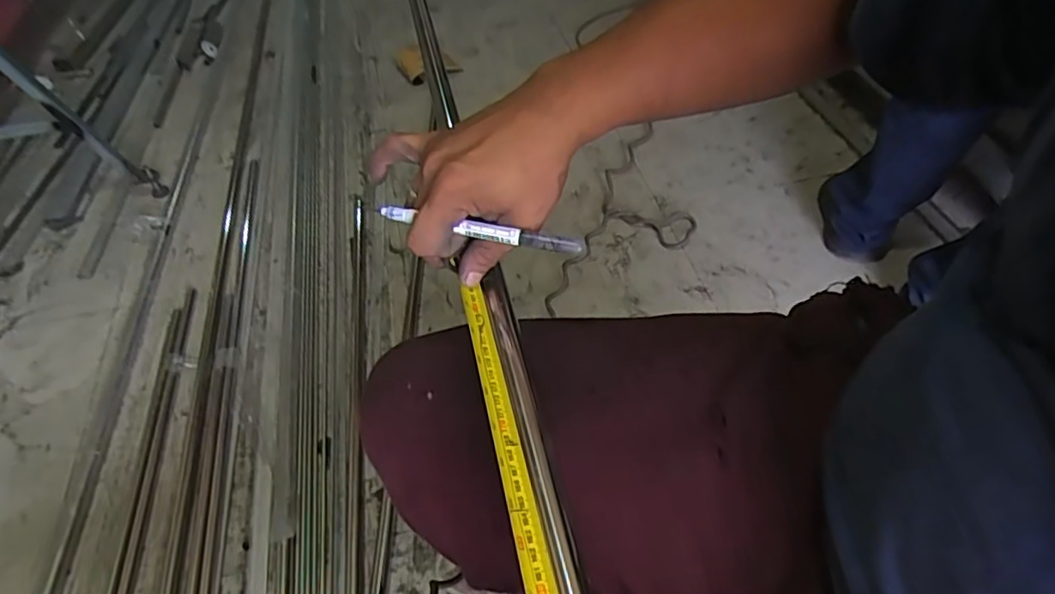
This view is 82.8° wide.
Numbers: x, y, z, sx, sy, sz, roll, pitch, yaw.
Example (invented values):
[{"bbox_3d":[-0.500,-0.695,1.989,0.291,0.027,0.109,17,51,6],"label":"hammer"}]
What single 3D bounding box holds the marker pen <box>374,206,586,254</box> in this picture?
[{"bbox_3d":[-0.033,-0.047,0.419,0.149,0.015,0.007,12,52,10],"label":"marker pen"}]

